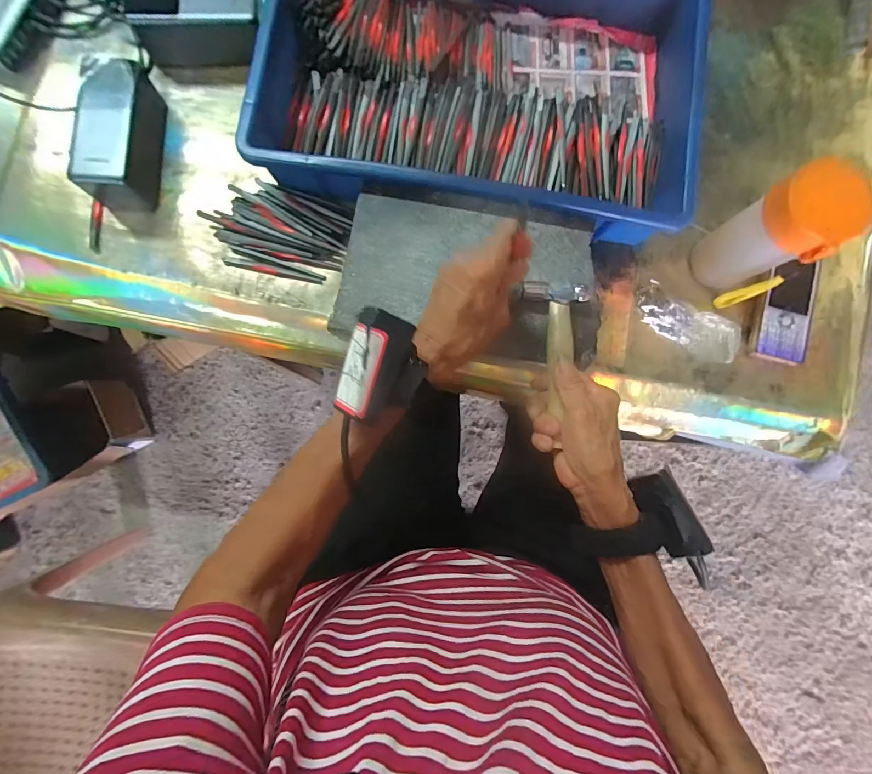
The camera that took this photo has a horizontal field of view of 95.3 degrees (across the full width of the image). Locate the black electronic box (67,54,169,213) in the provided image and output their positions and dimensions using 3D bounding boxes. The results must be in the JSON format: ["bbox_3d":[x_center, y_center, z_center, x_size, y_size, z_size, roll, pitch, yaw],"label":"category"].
[{"bbox_3d":[-0.311,-0.249,0.389,0.053,0.054,0.134,5,83,-2],"label":"black electronic box"}]

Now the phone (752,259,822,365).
[{"bbox_3d":[0.377,-0.082,0.427,0.051,0.017,0.115,18,83,0],"label":"phone"}]

